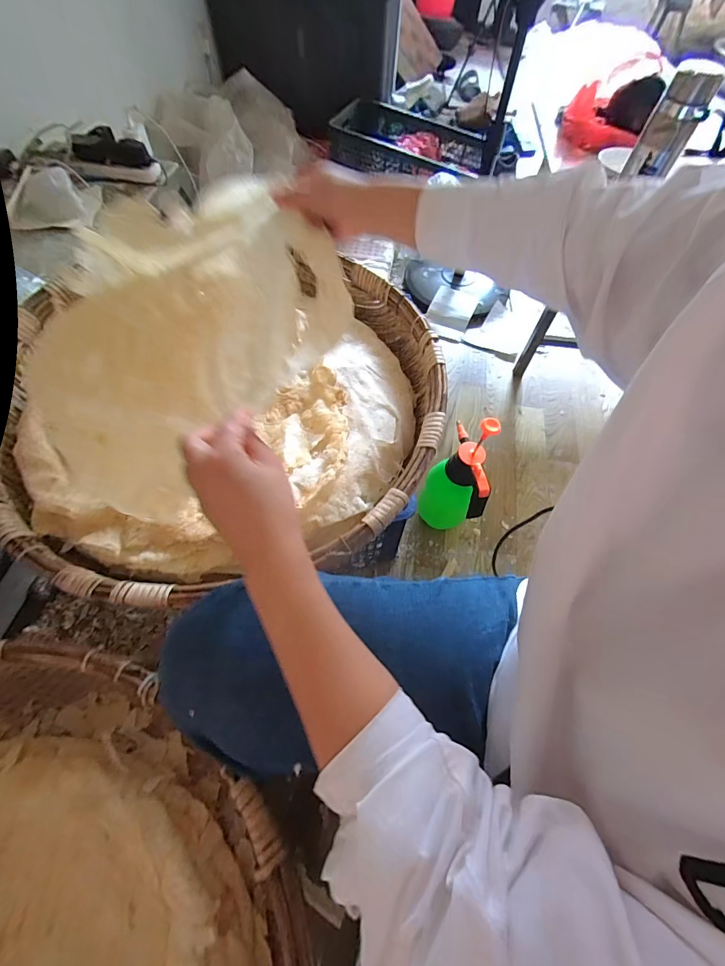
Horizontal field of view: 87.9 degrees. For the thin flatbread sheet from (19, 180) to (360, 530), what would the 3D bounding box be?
[{"bbox_3d":[-0.232,-0.193,0.456,0.417,0.070,0.410,-45,65,1],"label":"thin flatbread sheet"}]

